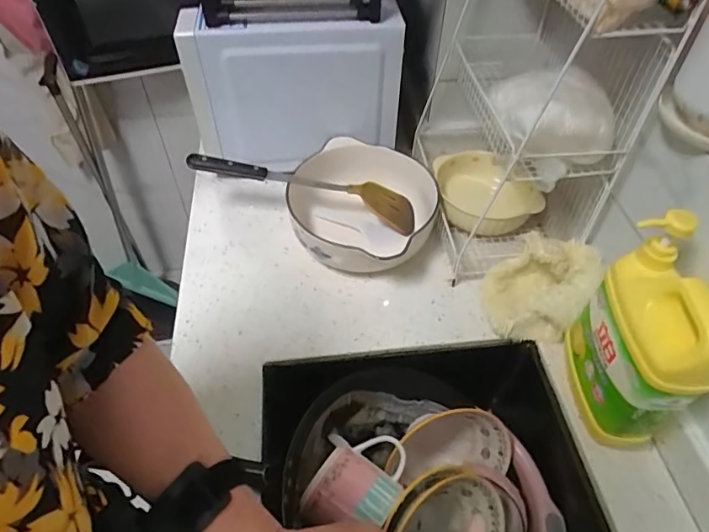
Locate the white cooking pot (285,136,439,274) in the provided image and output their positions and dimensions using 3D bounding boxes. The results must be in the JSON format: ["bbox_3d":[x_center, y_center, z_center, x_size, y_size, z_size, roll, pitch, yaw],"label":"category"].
[{"bbox_3d":[-0.004,-0.087,0.754,0.225,0.086,0.217,0,50,0],"label":"white cooking pot"}]

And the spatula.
[{"bbox_3d":[-0.074,-0.123,0.738,0.343,0.041,0.078,13,50,-7],"label":"spatula"}]

